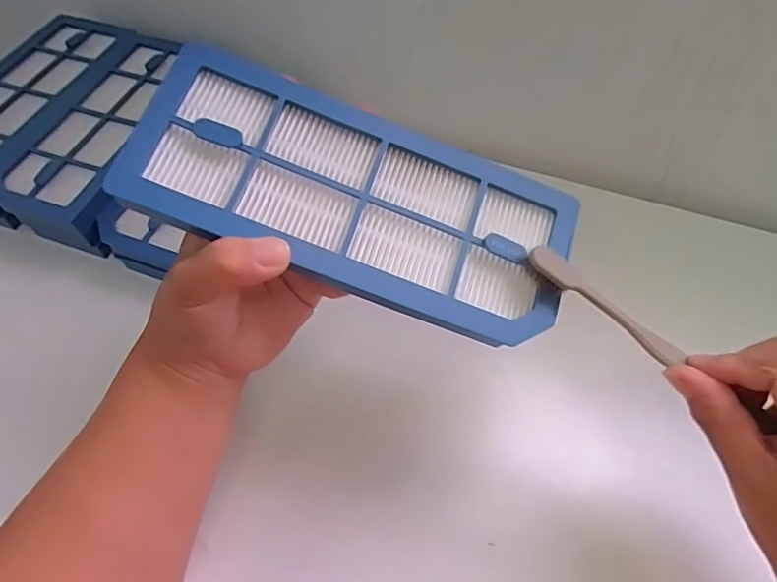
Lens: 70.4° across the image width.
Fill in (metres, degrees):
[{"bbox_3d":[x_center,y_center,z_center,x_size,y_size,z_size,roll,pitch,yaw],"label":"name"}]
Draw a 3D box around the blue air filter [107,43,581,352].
[{"bbox_3d":[-0.012,-0.044,0.258,0.202,0.012,0.088,22,72,-6],"label":"blue air filter"}]

